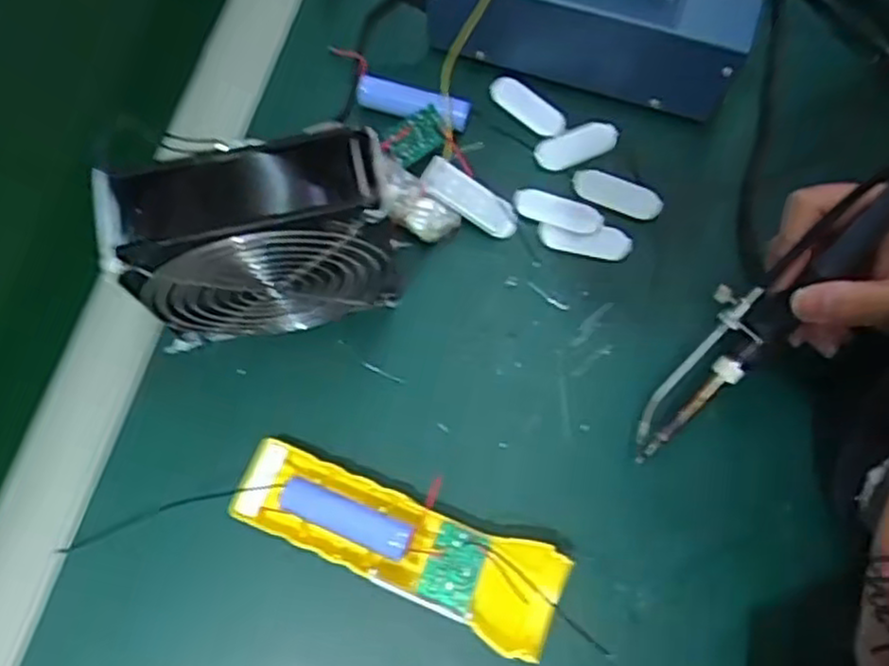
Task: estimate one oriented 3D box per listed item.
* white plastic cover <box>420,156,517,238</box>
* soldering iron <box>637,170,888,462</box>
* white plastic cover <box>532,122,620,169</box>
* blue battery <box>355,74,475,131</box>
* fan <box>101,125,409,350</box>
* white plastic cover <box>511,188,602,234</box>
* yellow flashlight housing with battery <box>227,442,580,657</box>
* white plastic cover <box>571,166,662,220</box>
[{"bbox_3d":[0.015,-0.078,0.431,0.061,0.004,0.023,35,74,-5],"label":"white plastic cover"},{"bbox_3d":[0.144,-0.011,0.337,0.032,0.015,0.181,44,113,13],"label":"soldering iron"},{"bbox_3d":[0.080,-0.114,0.447,0.050,0.006,0.023,-21,73,-7],"label":"white plastic cover"},{"bbox_3d":[-0.019,-0.141,0.454,0.069,0.019,0.019,17,72,6],"label":"blue battery"},{"bbox_3d":[-0.084,-0.040,0.361,0.125,0.123,0.047,-12,72,-4],"label":"fan"},{"bbox_3d":[0.067,-0.073,0.435,0.052,0.004,0.019,16,72,6],"label":"white plastic cover"},{"bbox_3d":[-0.025,0.103,0.364,0.163,0.034,0.048,21,73,7],"label":"yellow flashlight housing with battery"},{"bbox_3d":[0.102,-0.083,0.438,0.053,0.007,0.020,27,73,9],"label":"white plastic cover"}]

